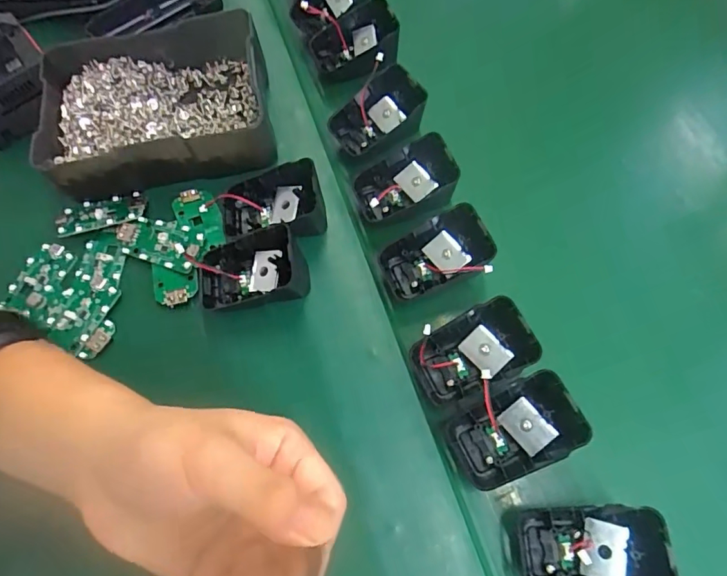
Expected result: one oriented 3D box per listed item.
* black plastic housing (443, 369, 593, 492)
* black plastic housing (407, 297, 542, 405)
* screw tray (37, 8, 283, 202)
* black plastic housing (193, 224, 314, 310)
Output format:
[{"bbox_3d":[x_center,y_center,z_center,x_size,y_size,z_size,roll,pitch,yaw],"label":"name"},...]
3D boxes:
[{"bbox_3d":[0.086,0.081,0.277,0.070,0.022,0.044,-32,66,14],"label":"black plastic housing"},{"bbox_3d":[0.067,0.038,0.296,0.072,0.020,0.047,-21,73,17],"label":"black plastic housing"},{"bbox_3d":[-0.156,-0.138,0.371,0.169,0.044,0.129,-9,67,-2],"label":"screw tray"},{"bbox_3d":[-0.072,-0.010,0.313,0.069,0.044,0.044,-14,67,-4],"label":"black plastic housing"}]

